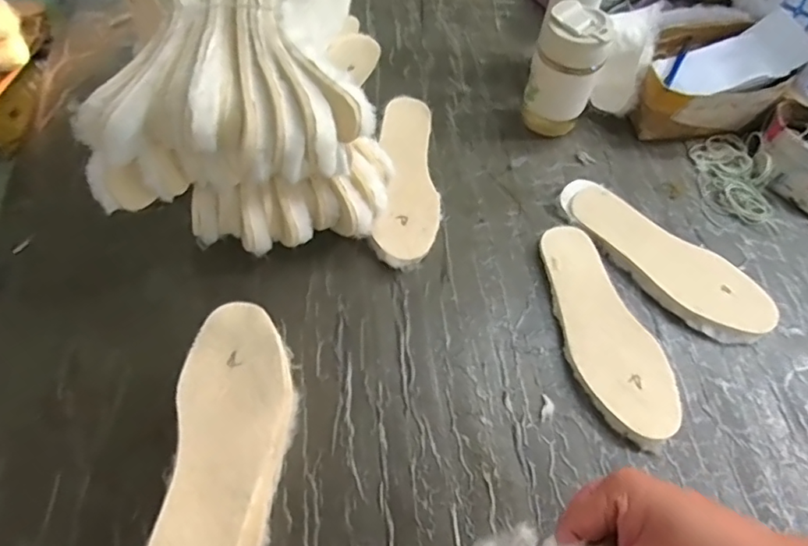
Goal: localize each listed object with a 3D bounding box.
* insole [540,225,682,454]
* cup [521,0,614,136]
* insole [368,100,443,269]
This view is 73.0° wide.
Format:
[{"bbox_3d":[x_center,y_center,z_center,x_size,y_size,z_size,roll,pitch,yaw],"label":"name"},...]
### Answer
[{"bbox_3d":[0.213,0.060,0.598,0.092,0.024,0.251,-17,62,-12],"label":"insole"},{"bbox_3d":[0.207,-0.257,0.707,0.082,0.156,0.063,16,61,7],"label":"cup"},{"bbox_3d":[0.007,-0.123,0.684,0.080,0.012,0.257,8,61,-8],"label":"insole"}]

